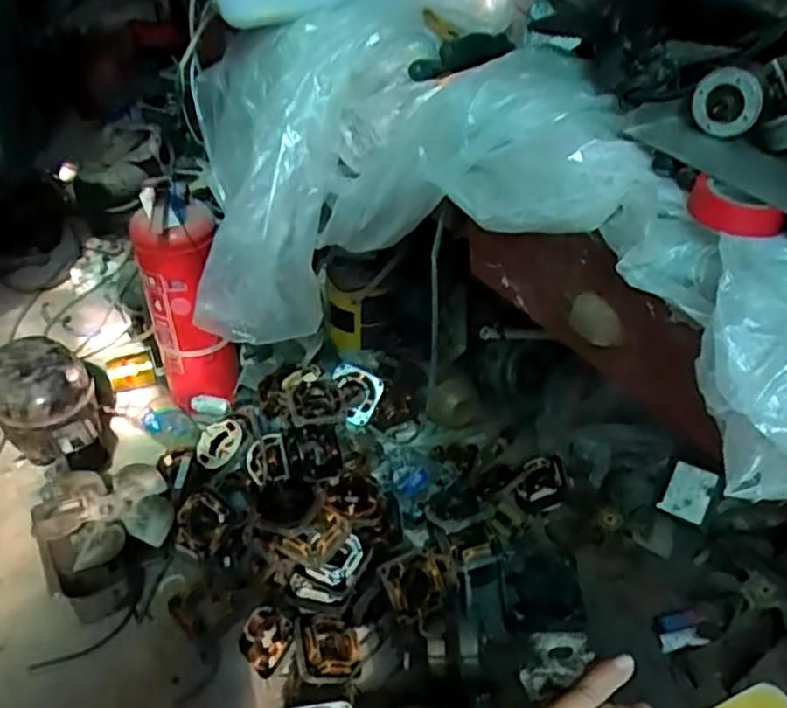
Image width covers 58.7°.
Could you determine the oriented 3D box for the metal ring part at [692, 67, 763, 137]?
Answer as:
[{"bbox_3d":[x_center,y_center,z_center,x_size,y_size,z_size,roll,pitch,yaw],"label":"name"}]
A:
[{"bbox_3d":[0.214,-0.161,0.450,0.041,0.041,0.009,28,44,29],"label":"metal ring part"}]

